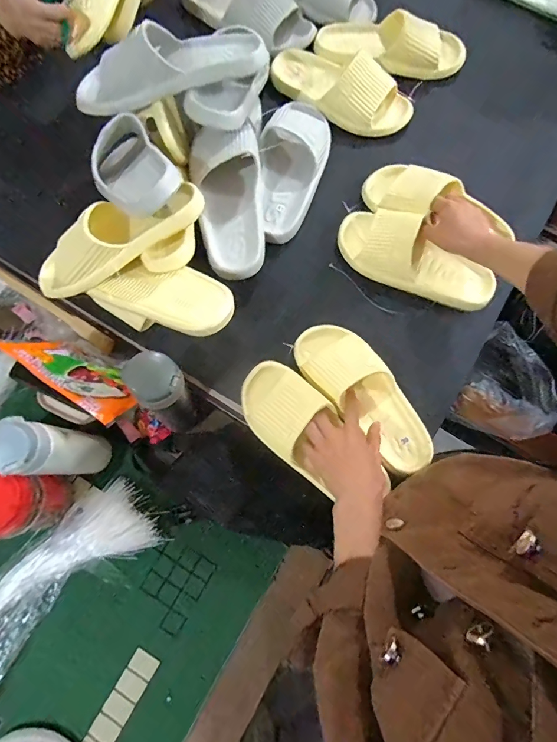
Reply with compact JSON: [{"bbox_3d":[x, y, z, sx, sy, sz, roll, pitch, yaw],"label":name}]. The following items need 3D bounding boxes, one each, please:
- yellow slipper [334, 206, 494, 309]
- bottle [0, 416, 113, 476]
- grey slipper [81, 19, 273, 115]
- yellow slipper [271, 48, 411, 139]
[{"bbox_3d":[0.211,-0.175,0.593,0.249,0.054,0.099,30,78,8],"label":"yellow slipper"},{"bbox_3d":[-0.305,0.109,0.527,0.061,0.236,0.062,0,76,0],"label":"bottle"},{"bbox_3d":[-0.162,-0.454,0.557,0.283,0.081,0.093,-14,76,-3],"label":"grey slipper"},{"bbox_3d":[0.108,-0.501,0.660,0.252,0.061,0.115,37,79,9],"label":"yellow slipper"}]

